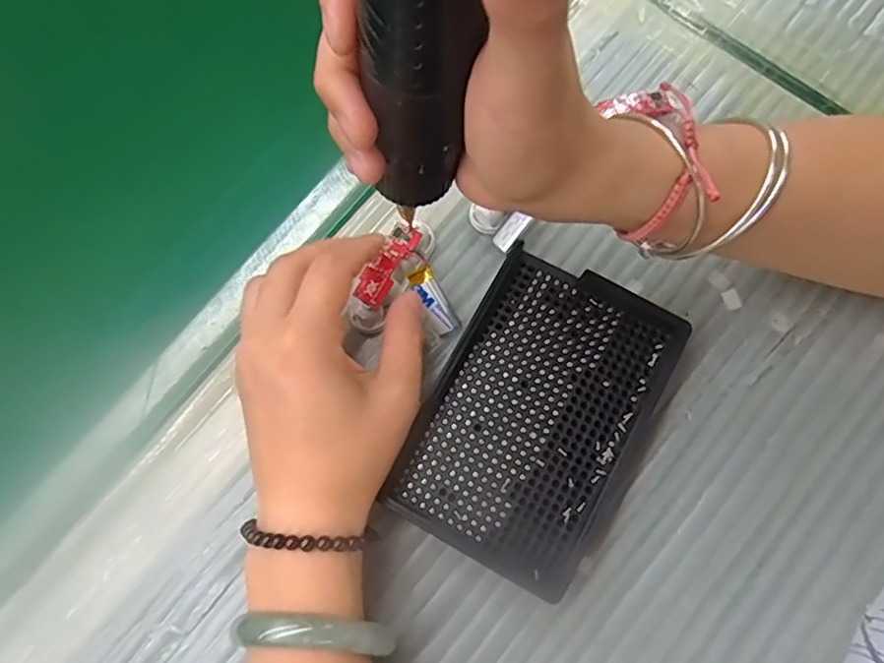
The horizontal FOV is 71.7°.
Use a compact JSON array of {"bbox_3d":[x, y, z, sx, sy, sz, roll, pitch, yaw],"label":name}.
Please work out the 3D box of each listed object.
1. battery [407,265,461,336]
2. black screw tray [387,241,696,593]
[{"bbox_3d":[-0.004,-0.015,0.297,0.012,0.008,0.035,-29,96,-6],"label":"battery"},{"bbox_3d":[0.044,0.038,0.285,0.091,0.024,0.138,29,78,8],"label":"black screw tray"}]

